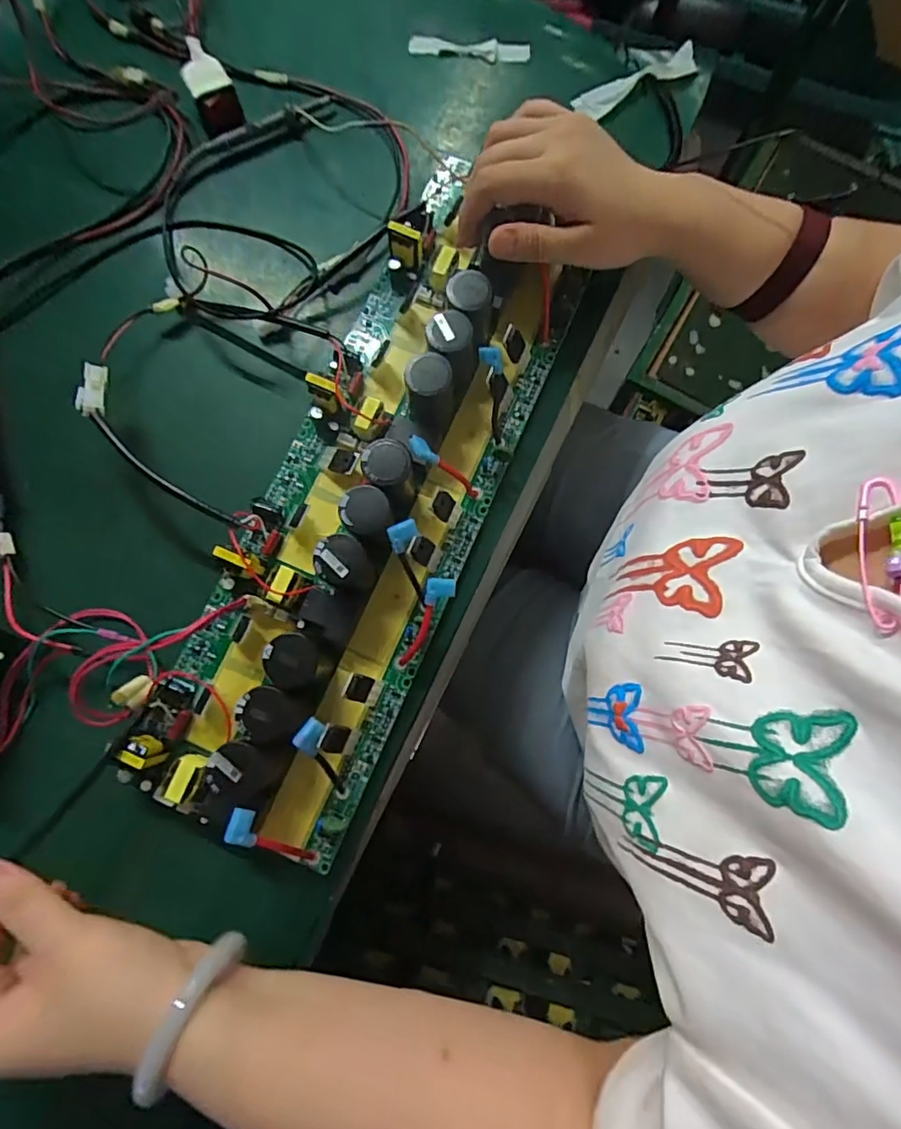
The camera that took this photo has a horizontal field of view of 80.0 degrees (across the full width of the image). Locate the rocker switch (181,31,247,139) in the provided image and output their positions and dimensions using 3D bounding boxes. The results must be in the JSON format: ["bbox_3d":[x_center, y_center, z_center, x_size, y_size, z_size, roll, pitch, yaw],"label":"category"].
[{"bbox_3d":[-0.182,-0.364,0.403,0.032,0.025,0.079,-23,78,-4],"label":"rocker switch"}]

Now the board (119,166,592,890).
[{"bbox_3d":[-0.045,-0.051,0.334,0.143,0.061,0.419,21,79,5],"label":"board"}]

